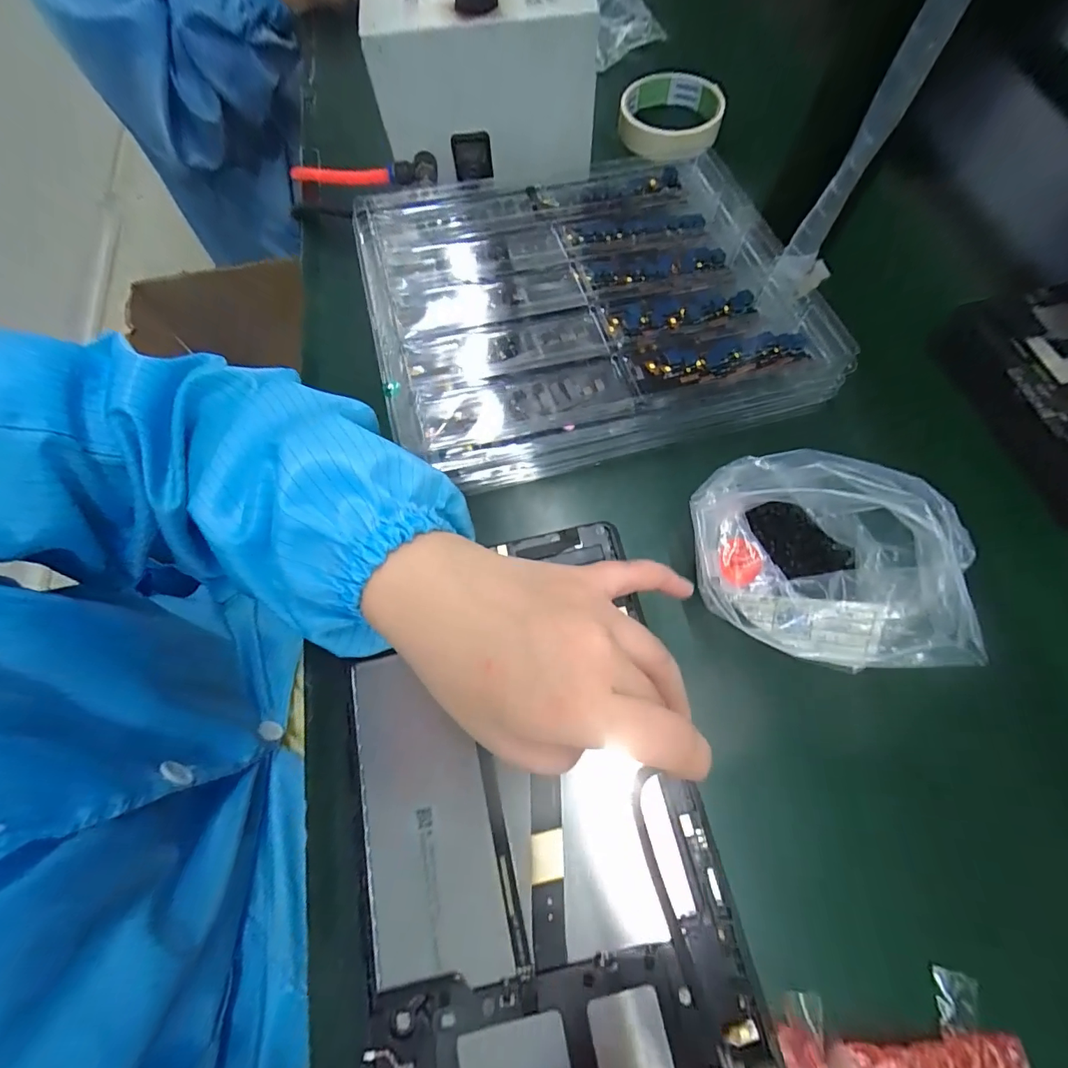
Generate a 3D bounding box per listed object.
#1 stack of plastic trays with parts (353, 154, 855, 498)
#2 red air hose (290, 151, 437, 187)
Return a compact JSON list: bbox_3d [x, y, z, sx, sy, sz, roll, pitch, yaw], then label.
[{"bbox_3d":[0.035,-0.161,0.315,0.280,0.037,0.236,-12,70,-4],"label":"stack of plastic trays with parts"},{"bbox_3d":[-0.147,-0.297,0.380,0.162,0.012,0.029,16,70,21],"label":"red air hose"}]

